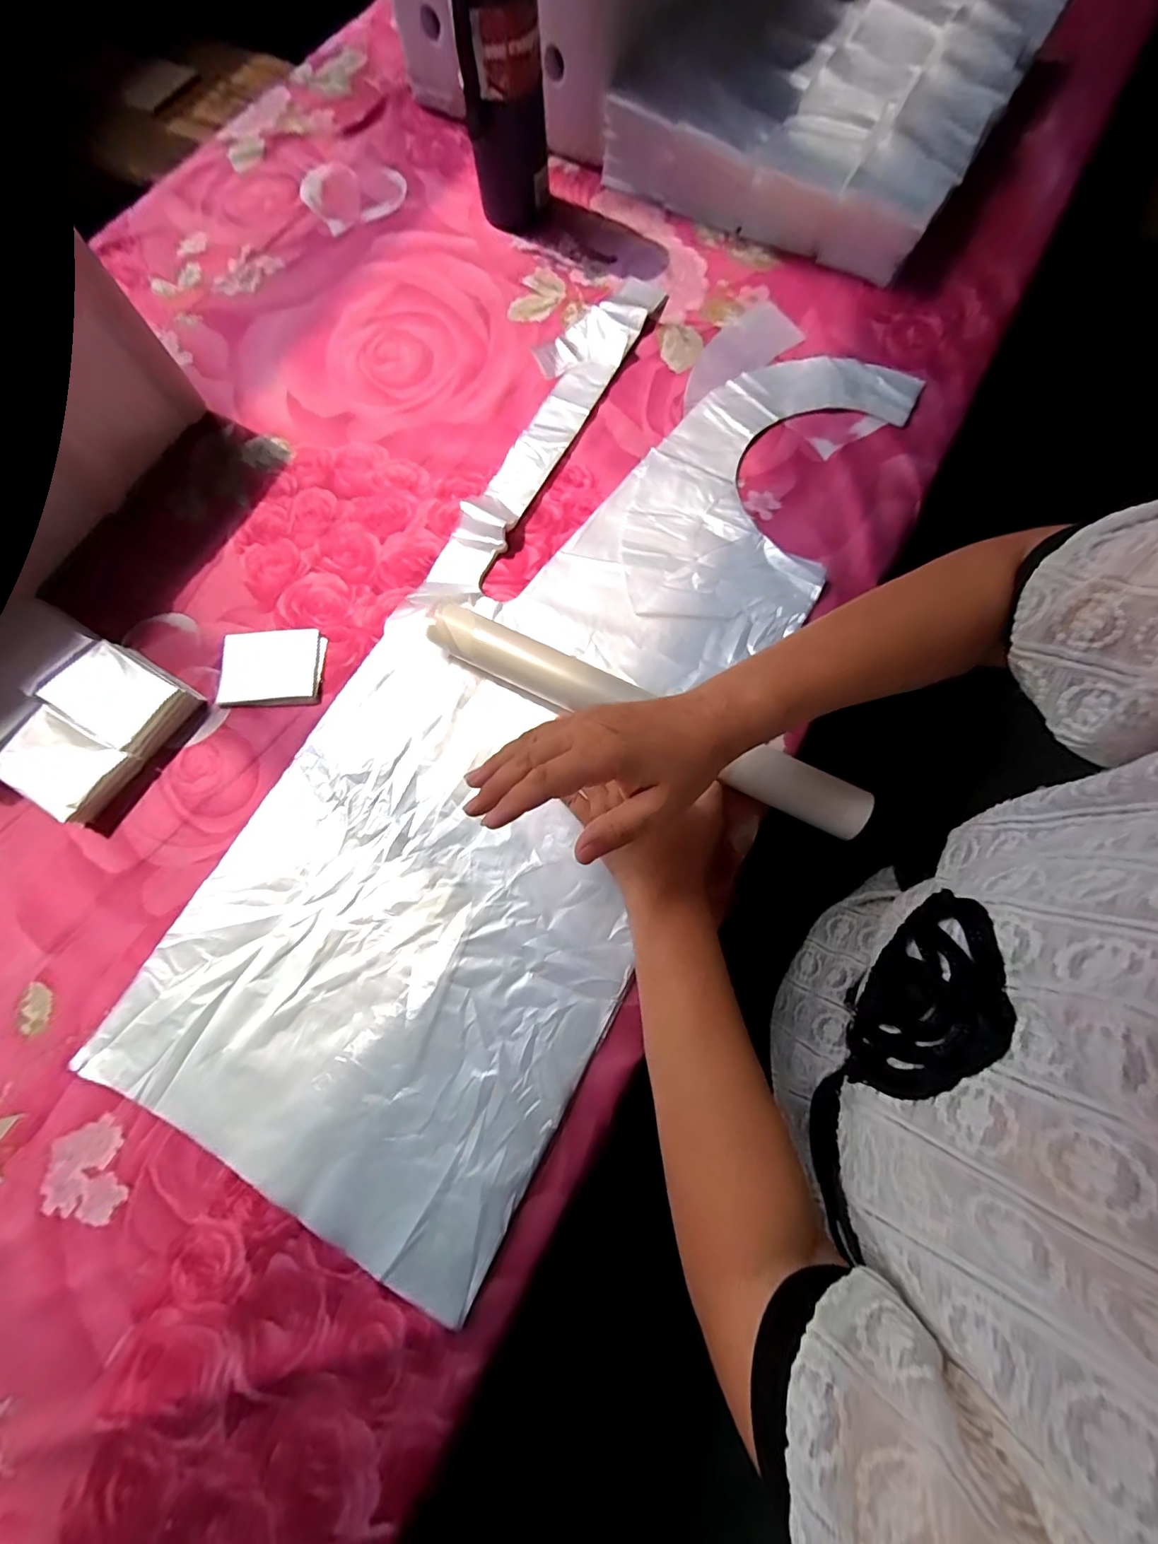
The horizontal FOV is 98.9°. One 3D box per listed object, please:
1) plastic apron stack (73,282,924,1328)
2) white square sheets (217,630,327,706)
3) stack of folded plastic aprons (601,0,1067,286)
[{"bbox_3d":[-0.018,-0.076,0.412,0.306,0.016,0.814,28,78,7],"label":"plastic apron stack"},{"bbox_3d":[-0.261,-0.088,0.420,0.085,0.008,0.064,-1,76,0],"label":"white square sheets"},{"bbox_3d":[0.292,-0.784,0.563,0.356,0.102,0.429,30,78,7],"label":"stack of folded plastic aprons"}]

